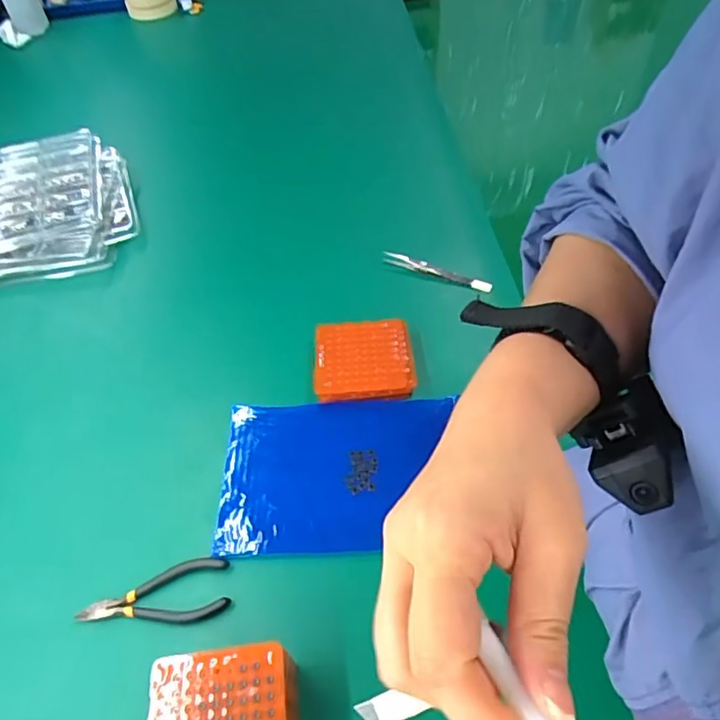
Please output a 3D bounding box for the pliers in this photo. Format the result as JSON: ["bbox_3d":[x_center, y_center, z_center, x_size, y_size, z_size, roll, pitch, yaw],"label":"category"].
[{"bbox_3d":[-0.163,0.189,0.441,0.115,0.007,0.046,-10,53,-4],"label":"pliers"}]

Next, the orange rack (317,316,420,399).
[{"bbox_3d":[0.004,0.000,0.559,0.097,0.025,0.085,-5,53,0],"label":"orange rack"}]

